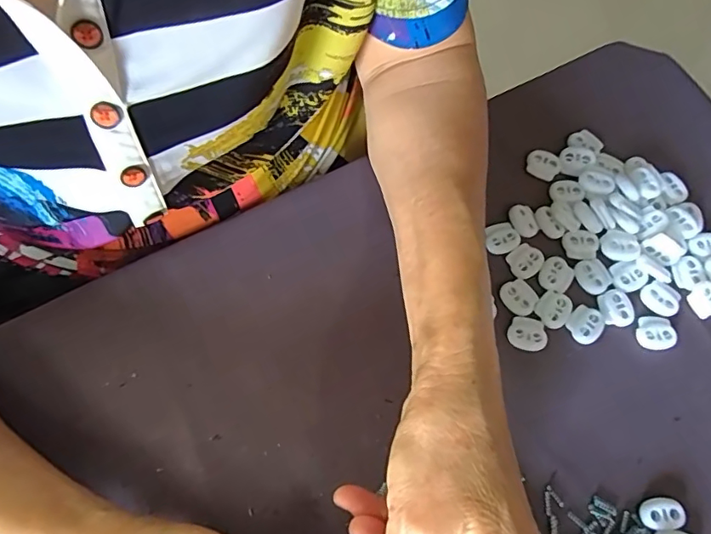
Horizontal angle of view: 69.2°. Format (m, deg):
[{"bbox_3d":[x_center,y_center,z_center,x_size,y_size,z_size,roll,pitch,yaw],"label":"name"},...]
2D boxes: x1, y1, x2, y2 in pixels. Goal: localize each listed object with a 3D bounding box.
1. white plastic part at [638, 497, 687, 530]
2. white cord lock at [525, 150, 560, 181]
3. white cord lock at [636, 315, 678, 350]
[{"bbox_3d":[0.159,0.129,0.269,0.021,0.007,0.014,-5,70,-3],"label":"white plastic part"},{"bbox_3d":[0.124,-0.068,0.340,0.021,0.004,0.018,33,73,11],"label":"white cord lock"},{"bbox_3d":[0.177,0.039,0.304,0.020,0.006,0.019,-2,70,-1],"label":"white cord lock"}]

